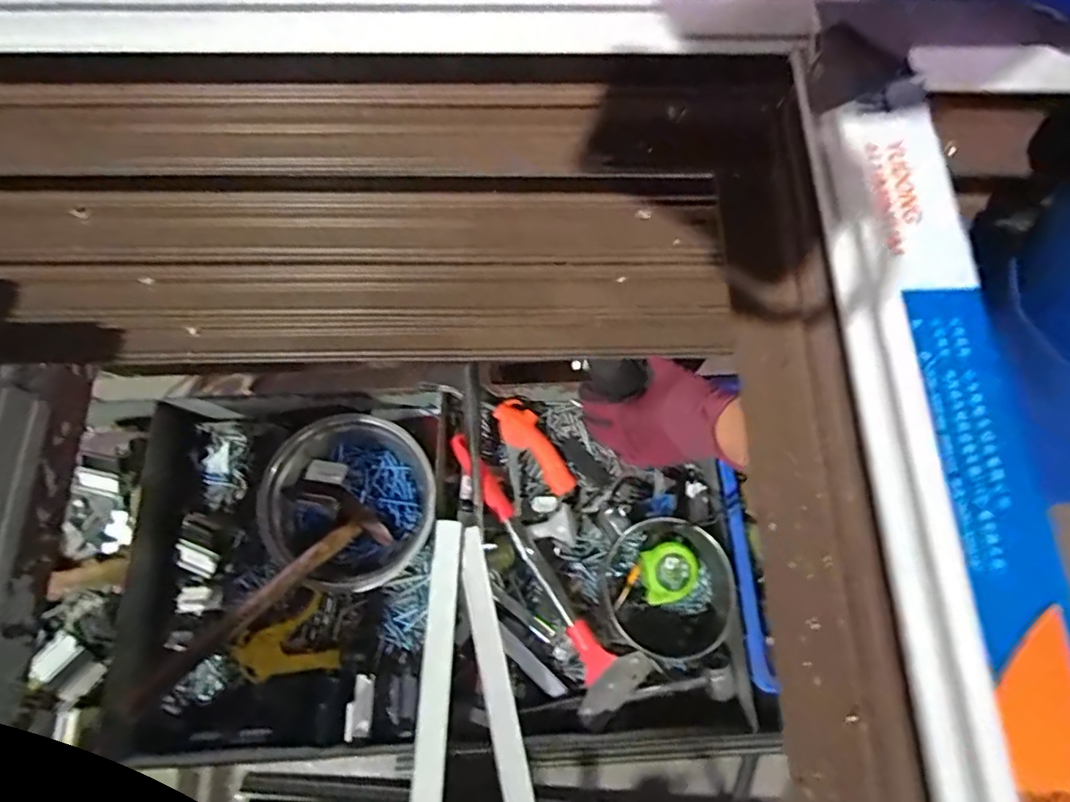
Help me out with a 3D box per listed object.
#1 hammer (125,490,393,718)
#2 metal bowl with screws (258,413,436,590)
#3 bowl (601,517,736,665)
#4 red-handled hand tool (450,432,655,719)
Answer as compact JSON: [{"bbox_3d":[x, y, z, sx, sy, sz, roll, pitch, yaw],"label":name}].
[{"bbox_3d":[-0.300,0.209,0.644,0.104,0.027,0.289,37,55,12],"label":"hammer"},{"bbox_3d":[-0.226,0.125,0.722,0.189,0.070,0.200,0,71,1],"label":"metal bowl with screws"},{"bbox_3d":[0.150,0.217,0.673,0.133,0.081,0.145,0,71,1],"label":"bowl"},{"bbox_3d":[-0.002,0.197,0.700,0.088,0.046,0.359,-34,74,-11],"label":"red-handled hand tool"}]

